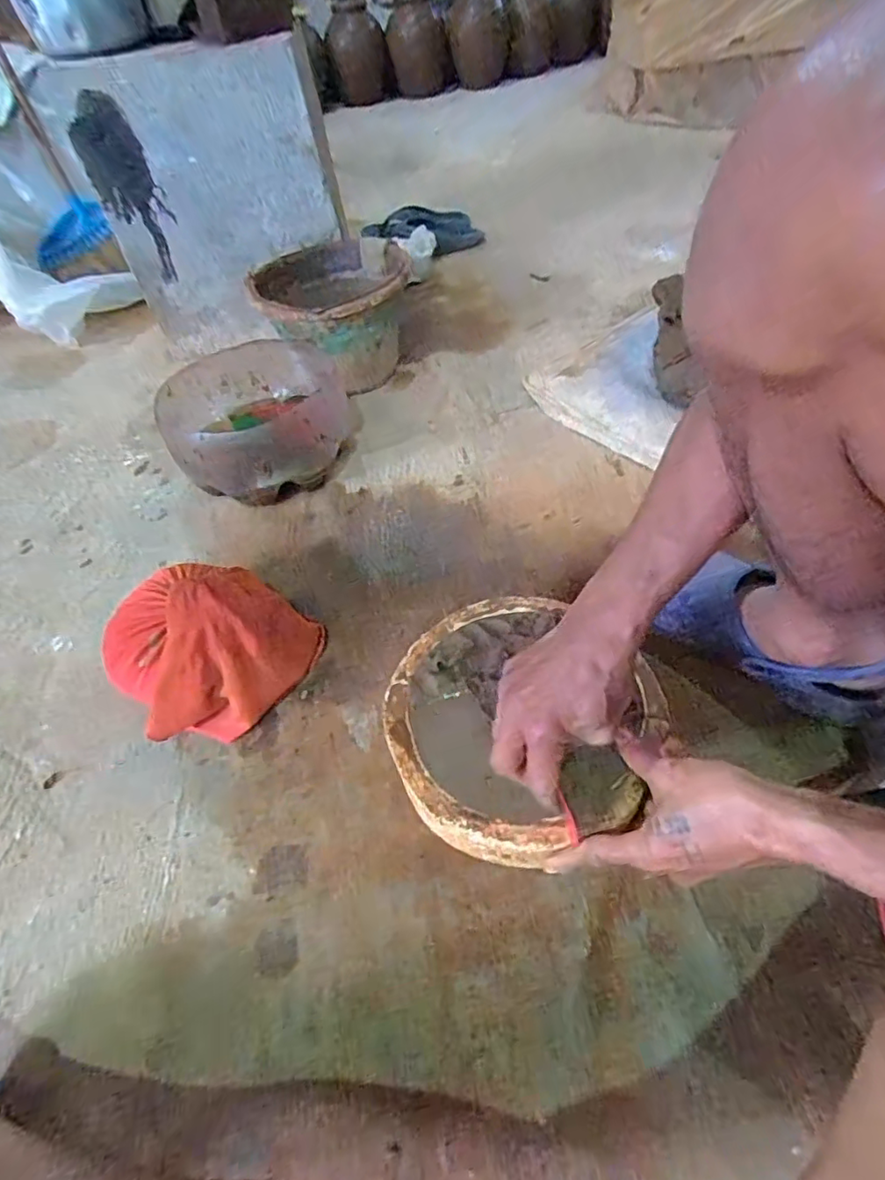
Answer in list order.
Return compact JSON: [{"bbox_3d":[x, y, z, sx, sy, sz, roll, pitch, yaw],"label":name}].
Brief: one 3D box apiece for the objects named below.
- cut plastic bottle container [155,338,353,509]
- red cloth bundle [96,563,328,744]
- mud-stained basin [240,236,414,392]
[{"bbox_3d":[-0.254,-0.236,0.815,0.267,0.121,0.242,-19,50,-9],"label":"cut plastic bottle container"},{"bbox_3d":[-0.243,0.041,0.586,0.185,0.109,0.202,-37,55,-23],"label":"red cloth bundle"},{"bbox_3d":[-0.173,-0.442,0.944,0.245,0.156,0.247,-3,50,4],"label":"mud-stained basin"}]

